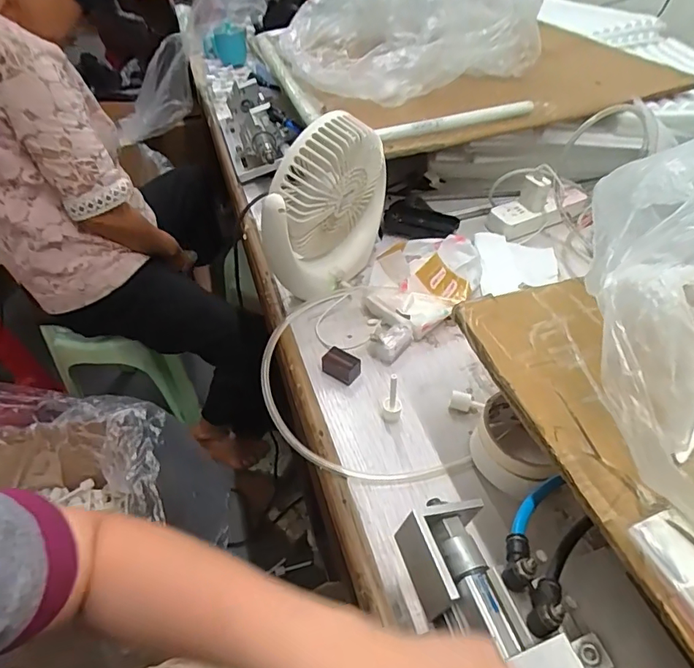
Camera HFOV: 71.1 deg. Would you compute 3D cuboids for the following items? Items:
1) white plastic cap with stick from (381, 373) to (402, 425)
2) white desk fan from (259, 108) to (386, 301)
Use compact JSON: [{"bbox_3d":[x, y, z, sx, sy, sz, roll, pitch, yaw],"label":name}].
[{"bbox_3d":[0.045,0.064,0.481,0.020,0.060,0.015,2,45,5],"label":"white plastic cap with stick"},{"bbox_3d":[-0.023,-0.149,0.587,0.069,0.196,0.181,25,51,25],"label":"white desk fan"}]

